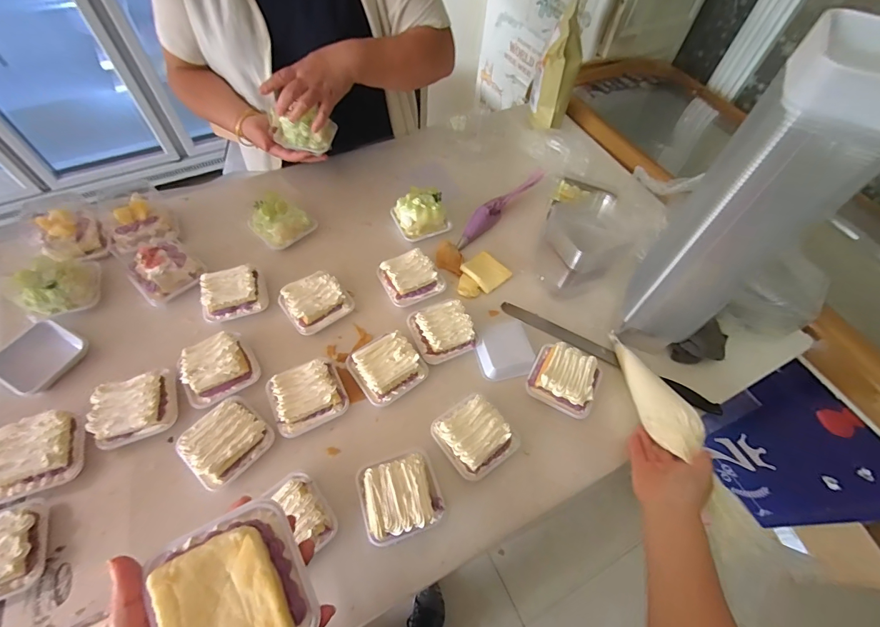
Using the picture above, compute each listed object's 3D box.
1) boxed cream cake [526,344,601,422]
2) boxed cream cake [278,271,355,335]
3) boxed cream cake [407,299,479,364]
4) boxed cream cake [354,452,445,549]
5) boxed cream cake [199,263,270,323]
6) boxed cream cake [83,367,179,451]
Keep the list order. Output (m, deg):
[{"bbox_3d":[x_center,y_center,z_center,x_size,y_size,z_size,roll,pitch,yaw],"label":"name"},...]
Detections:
[{"bbox_3d":[0.187,0.098,0.598,0.096,0.042,0.090,25,61,12],"label":"boxed cream cake"},{"bbox_3d":[-0.201,-0.022,0.645,0.100,0.039,0.086,-32,66,-20],"label":"boxed cream cake"},{"bbox_3d":[0.003,0.023,0.628,0.099,0.036,0.093,-19,62,-14],"label":"boxed cream cake"},{"bbox_3d":[-0.051,0.227,0.506,0.101,0.046,0.098,-17,62,-13],"label":"boxed cream cake"},{"bbox_3d":[-0.335,-0.035,0.641,0.097,0.038,0.082,-16,61,-13],"label":"boxed cream cake"},{"bbox_3d":[-0.417,0.125,0.539,0.096,0.040,0.087,-21,63,-16],"label":"boxed cream cake"}]

